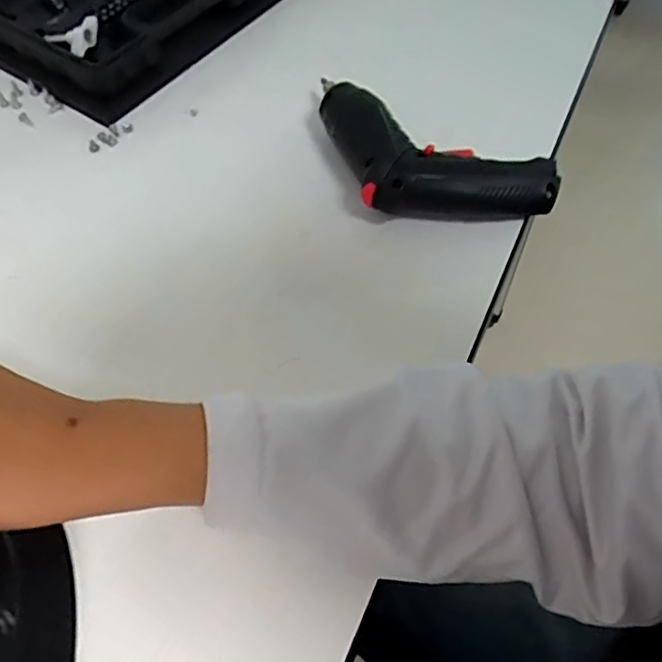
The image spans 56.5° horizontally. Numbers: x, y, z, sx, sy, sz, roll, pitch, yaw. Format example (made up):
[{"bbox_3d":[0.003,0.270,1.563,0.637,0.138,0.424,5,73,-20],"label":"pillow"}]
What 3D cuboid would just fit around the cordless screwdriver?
[{"bbox_3d":[0.070,-0.121,0.422,0.149,0.049,0.110,-2,57,0],"label":"cordless screwdriver"}]

